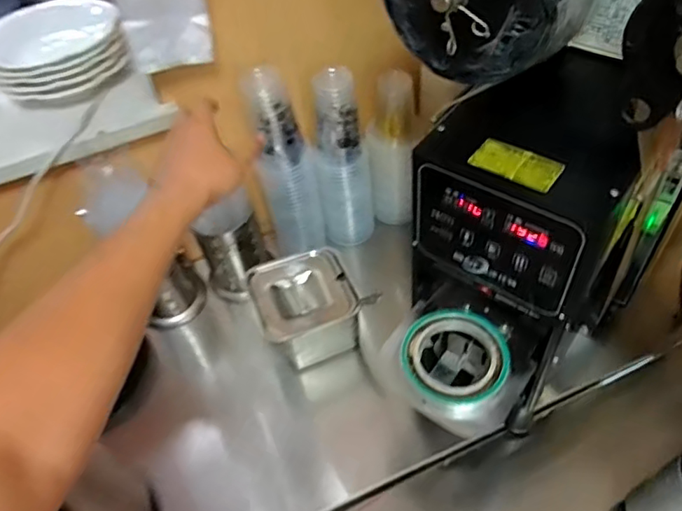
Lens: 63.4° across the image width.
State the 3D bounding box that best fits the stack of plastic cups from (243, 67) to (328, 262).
[{"bbox_3d":[-0.090,-0.134,0.868,0.083,0.338,0.077,-15,50,-7],"label":"stack of plastic cups"}]

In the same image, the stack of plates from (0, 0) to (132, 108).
[{"bbox_3d":[-0.414,-0.302,0.809,0.183,0.086,0.148,-25,52,-15],"label":"stack of plates"}]

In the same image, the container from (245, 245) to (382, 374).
[{"bbox_3d":[-0.051,0.080,0.827,0.151,0.100,0.140,-21,51,-12],"label":"container"}]

